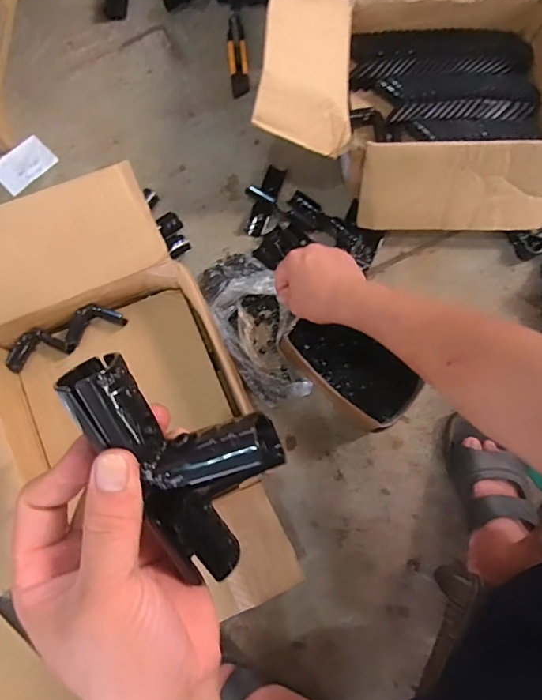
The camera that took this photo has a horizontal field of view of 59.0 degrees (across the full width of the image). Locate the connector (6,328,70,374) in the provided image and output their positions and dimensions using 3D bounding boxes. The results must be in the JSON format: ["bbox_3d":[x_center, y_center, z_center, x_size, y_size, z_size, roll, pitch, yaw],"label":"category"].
[{"bbox_3d":[-0.332,-0.002,0.685,0.084,0.034,0.046,-24,81,-6],"label":"connector"}]

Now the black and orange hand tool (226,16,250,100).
[{"bbox_3d":[-0.060,-0.527,0.855,0.033,0.011,0.160,-7,78,-3],"label":"black and orange hand tool"}]

